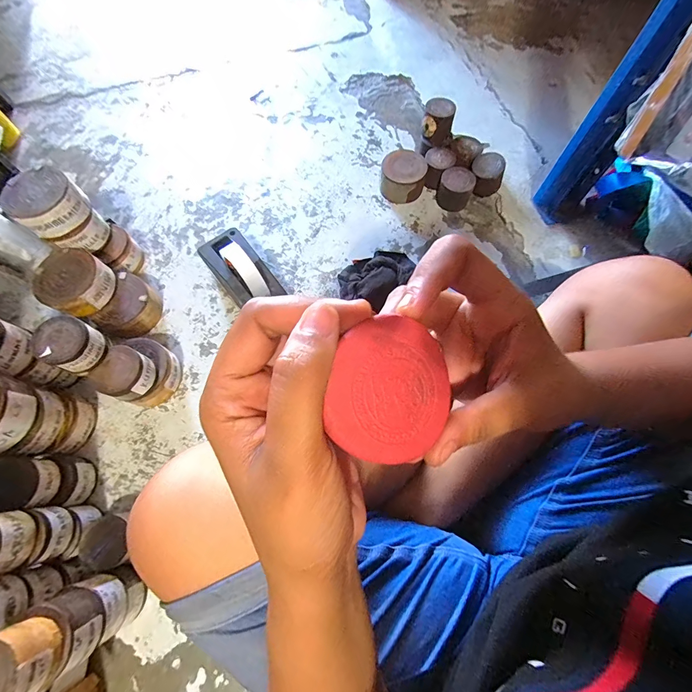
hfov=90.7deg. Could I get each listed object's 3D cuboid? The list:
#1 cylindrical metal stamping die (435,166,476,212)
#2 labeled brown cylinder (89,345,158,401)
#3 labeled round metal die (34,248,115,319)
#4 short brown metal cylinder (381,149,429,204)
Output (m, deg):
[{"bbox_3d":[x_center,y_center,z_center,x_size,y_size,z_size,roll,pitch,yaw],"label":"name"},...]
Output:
[{"bbox_3d":[0.215,-0.309,0.672,0.068,0.054,0.062,0,68,1],"label":"cylindrical metal stamping die"},{"bbox_3d":[-0.316,0.041,0.491,0.064,0.047,0.071,28,72,11],"label":"labeled brown cylinder"},{"bbox_3d":[-0.439,-0.103,0.552,0.102,0.048,0.100,22,71,9],"label":"labeled round metal die"},{"bbox_3d":[0.114,-0.347,0.696,0.094,0.060,0.100,15,69,7],"label":"short brown metal cylinder"}]

